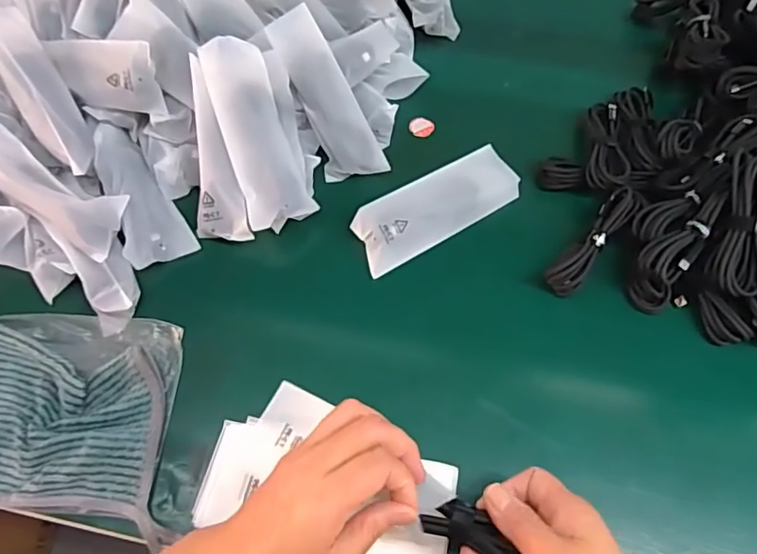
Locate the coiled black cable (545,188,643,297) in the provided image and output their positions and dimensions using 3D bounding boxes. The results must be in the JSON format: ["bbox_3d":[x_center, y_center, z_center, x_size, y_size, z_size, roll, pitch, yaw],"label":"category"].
[{"bbox_3d":[0.186,-0.033,0.472,0.026,0.031,0.112,38,69,17],"label":"coiled black cable"}]

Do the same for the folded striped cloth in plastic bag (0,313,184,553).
[{"bbox_3d":[-0.259,0.098,0.413,0.220,0.034,0.153,3,64,1],"label":"folded striped cloth in plastic bag"}]

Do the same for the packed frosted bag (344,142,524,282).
[{"bbox_3d":[0.052,-0.063,0.489,0.152,0.030,0.052,-29,67,-14],"label":"packed frosted bag"}]

